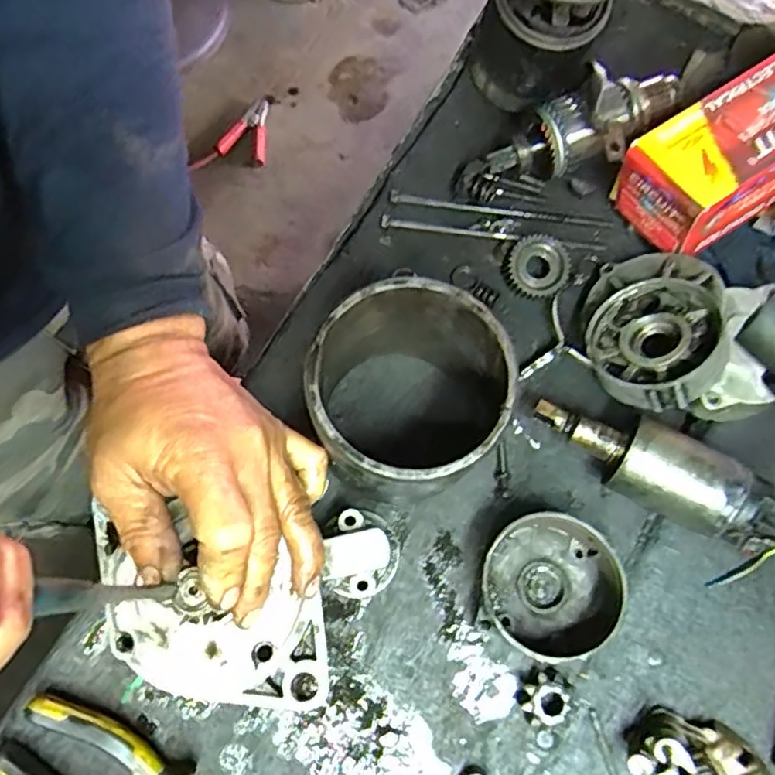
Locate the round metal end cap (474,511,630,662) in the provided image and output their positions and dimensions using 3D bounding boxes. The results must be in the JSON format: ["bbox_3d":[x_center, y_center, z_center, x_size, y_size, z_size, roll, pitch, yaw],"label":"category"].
[{"bbox_3d":[0.099,0.120,0.369,0.075,0.046,0.079,0,77,-1],"label":"round metal end cap"}]

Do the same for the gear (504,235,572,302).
[{"bbox_3d":[0.107,-0.085,0.441,0.041,0.020,0.043,0,77,-1],"label":"gear"}]

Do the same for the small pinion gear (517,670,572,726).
[{"bbox_3d":[0.094,0.186,0.369,0.026,0.018,0.032,41,79,7],"label":"small pinion gear"}]

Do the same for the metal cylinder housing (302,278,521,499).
[{"bbox_3d":[0.011,0.005,0.367,0.105,0.111,0.104,0,77,-1],"label":"metal cylinder housing"}]

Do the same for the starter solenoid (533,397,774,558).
[{"bbox_3d":[0.164,0.050,0.384,0.151,0.051,0.047,27,78,5],"label":"starter solenoid"}]

